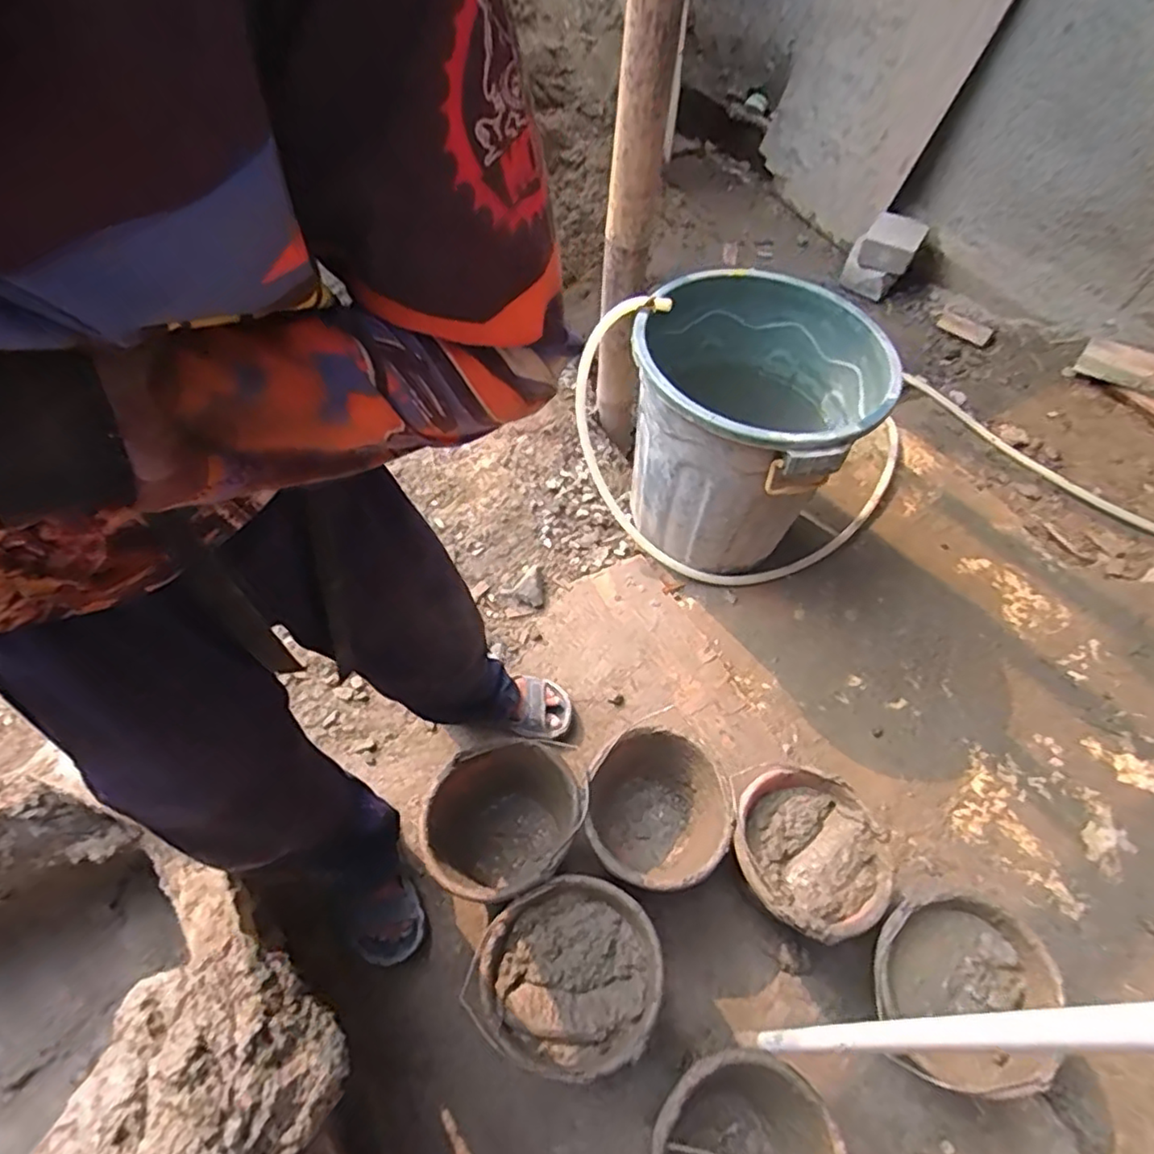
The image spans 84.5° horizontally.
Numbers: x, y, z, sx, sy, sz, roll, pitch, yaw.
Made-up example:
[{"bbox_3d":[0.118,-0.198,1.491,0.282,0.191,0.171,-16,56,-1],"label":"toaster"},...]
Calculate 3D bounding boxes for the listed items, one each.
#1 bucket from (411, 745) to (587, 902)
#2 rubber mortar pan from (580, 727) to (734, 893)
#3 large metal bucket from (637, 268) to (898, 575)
[{"bbox_3d":[-0.127,0.416,1.058,0.274,0.202,0.246,-11,56,-11],"label":"bucket"},{"bbox_3d":[0.123,0.403,1.061,0.228,0.167,0.234,1,55,-2],"label":"rubber mortar pan"},{"bbox_3d":[0.334,-0.299,1.323,0.457,0.440,0.458,1,55,-2],"label":"large metal bucket"}]

